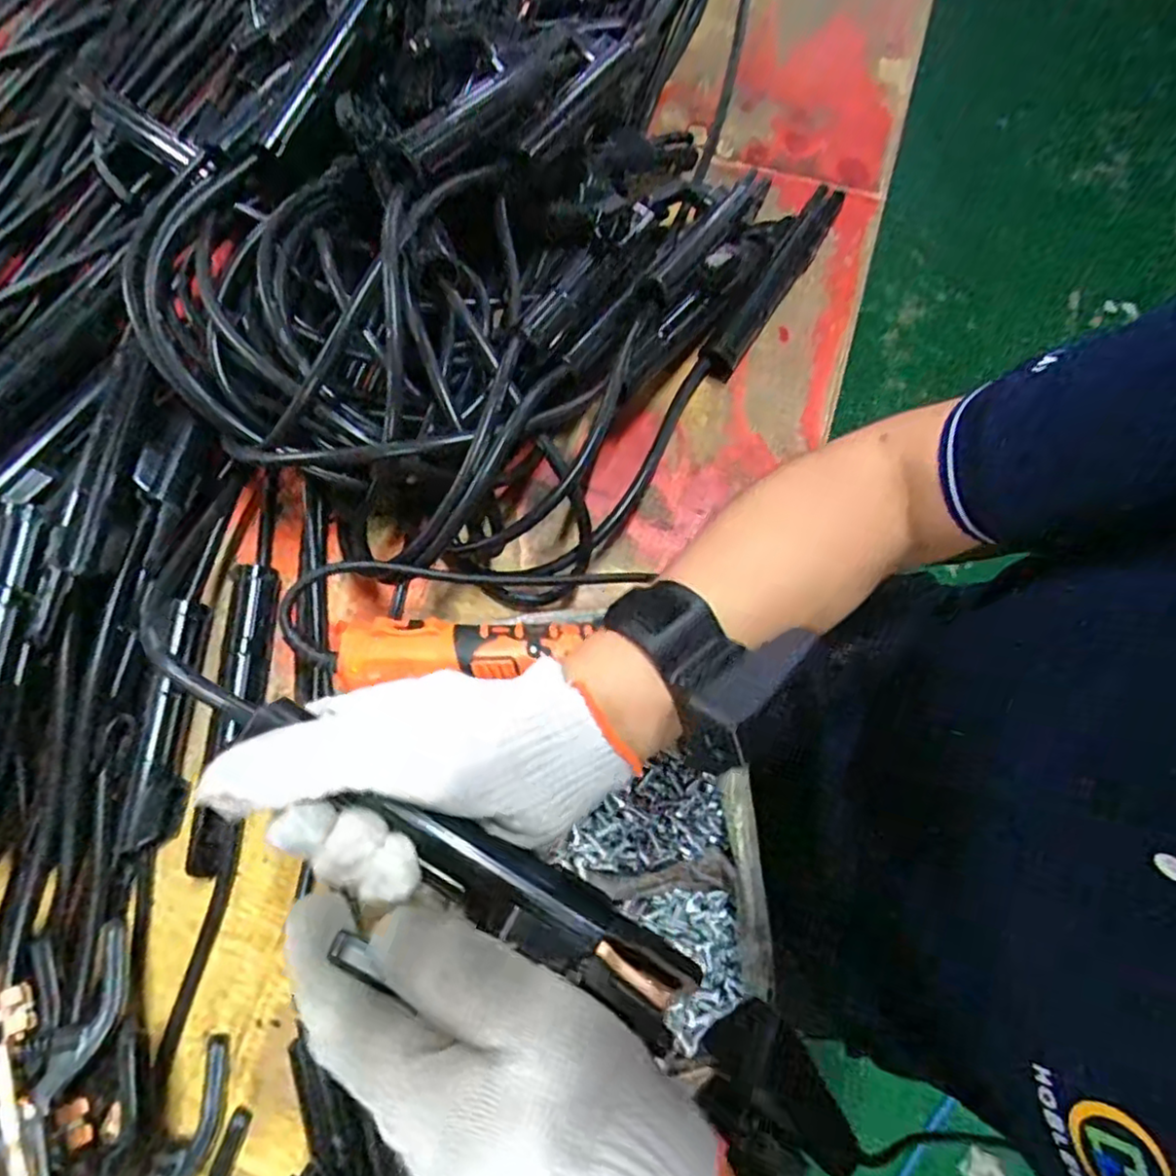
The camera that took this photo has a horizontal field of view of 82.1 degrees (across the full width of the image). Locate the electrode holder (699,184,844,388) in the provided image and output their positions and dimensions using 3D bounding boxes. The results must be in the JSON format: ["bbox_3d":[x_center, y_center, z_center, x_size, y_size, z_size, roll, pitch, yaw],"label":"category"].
[{"bbox_3d":[0.150,-0.248,0.533,0.028,0.032,0.200,32,75,9],"label":"electrode holder"}]

